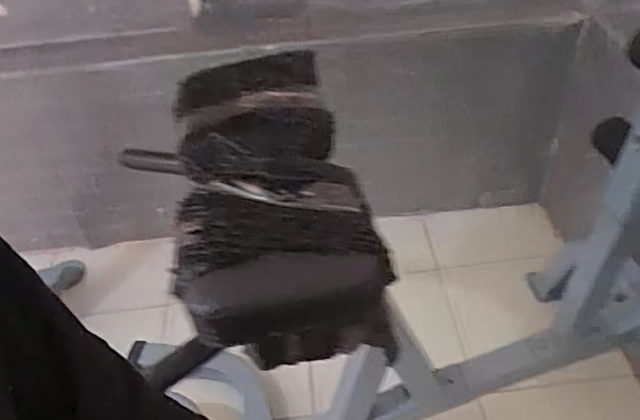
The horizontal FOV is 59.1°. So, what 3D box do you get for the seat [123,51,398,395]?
[{"bbox_3d":[-0.087,-0.033,0.712,0.243,0.095,0.504,-11,44,-5],"label":"seat"}]

